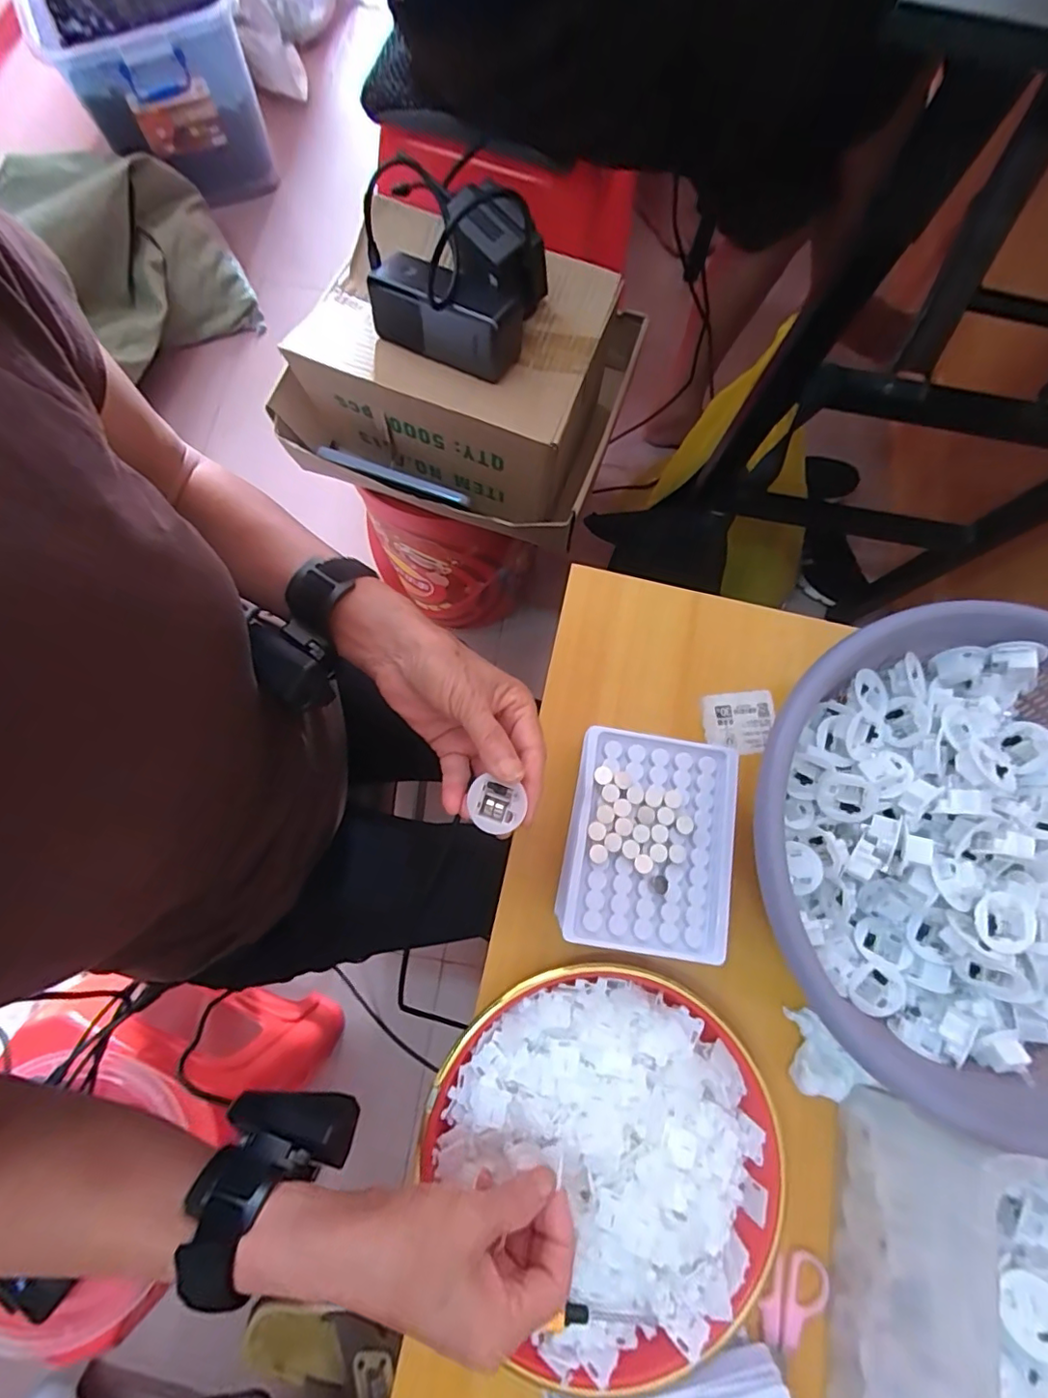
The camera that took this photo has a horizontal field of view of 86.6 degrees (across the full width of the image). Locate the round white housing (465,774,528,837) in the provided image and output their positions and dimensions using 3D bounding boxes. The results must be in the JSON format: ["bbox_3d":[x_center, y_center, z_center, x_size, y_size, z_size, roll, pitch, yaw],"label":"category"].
[{"bbox_3d":[-0.015,0.059,0.304,0.028,0.011,0.028,0,89,16],"label":"round white housing"}]

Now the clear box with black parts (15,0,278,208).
[{"bbox_3d":[-0.650,-1.155,0.987,0.287,0.235,0.412,-22,78,-7],"label":"clear box with black parts"}]

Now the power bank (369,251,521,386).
[{"bbox_3d":[-0.069,-0.334,0.482,0.132,0.058,0.057,20,76,3],"label":"power bank"}]

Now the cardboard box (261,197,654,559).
[{"bbox_3d":[-0.073,-0.313,0.554,0.310,0.154,0.226,18,76,3],"label":"cardboard box"}]

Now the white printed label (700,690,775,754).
[{"bbox_3d":[0.168,0.019,0.433,0.055,0.007,0.046,-4,76,-3],"label":"white printed label"}]

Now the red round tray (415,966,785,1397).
[{"bbox_3d":[0.058,0.276,0.337,0.193,0.029,0.214,-35,80,-9],"label":"red round tray"}]

